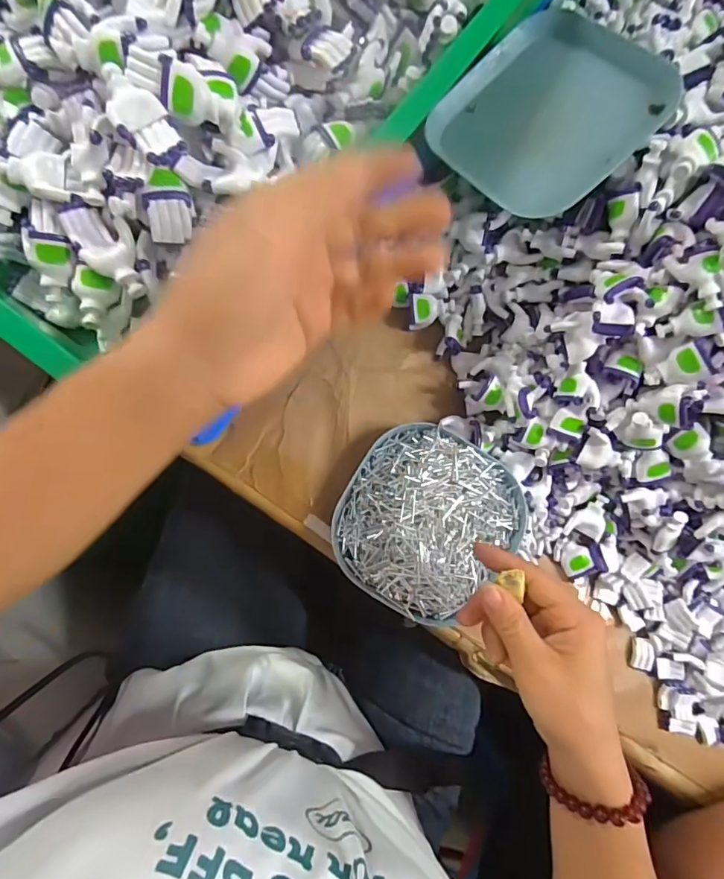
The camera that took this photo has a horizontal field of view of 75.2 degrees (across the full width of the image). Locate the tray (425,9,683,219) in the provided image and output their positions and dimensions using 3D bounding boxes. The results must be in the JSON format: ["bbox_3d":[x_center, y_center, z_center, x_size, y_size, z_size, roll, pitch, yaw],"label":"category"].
[{"bbox_3d":[0.135,-0.240,0.347,0.138,0.014,0.144,-43,69,4],"label":"tray"}]

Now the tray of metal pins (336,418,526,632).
[{"bbox_3d":[0.054,0.067,0.383,0.139,0.048,0.140,30,82,-2],"label":"tray of metal pins"}]

